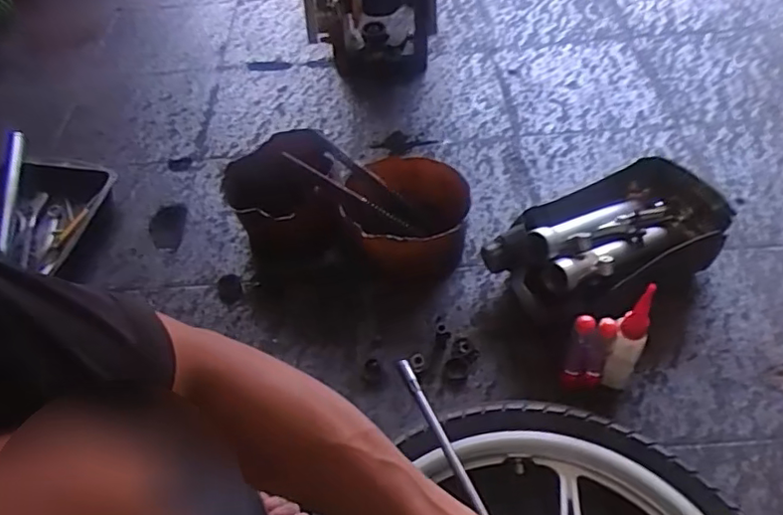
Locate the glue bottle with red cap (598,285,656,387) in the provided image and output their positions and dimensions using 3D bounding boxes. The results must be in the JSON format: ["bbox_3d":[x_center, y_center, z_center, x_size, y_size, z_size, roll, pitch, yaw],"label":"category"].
[{"bbox_3d":[0.286,0.108,0.708,0.039,0.179,0.054,27,59,24],"label":"glue bottle with red cap"}]

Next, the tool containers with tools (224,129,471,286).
[{"bbox_3d":[-0.073,-0.078,0.921,0.376,0.120,0.218,9,54,13],"label":"tool containers with tools"}]

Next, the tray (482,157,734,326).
[{"bbox_3d":[0.315,-0.024,0.844,0.332,0.135,0.179,-25,54,-14],"label":"tray"}]

